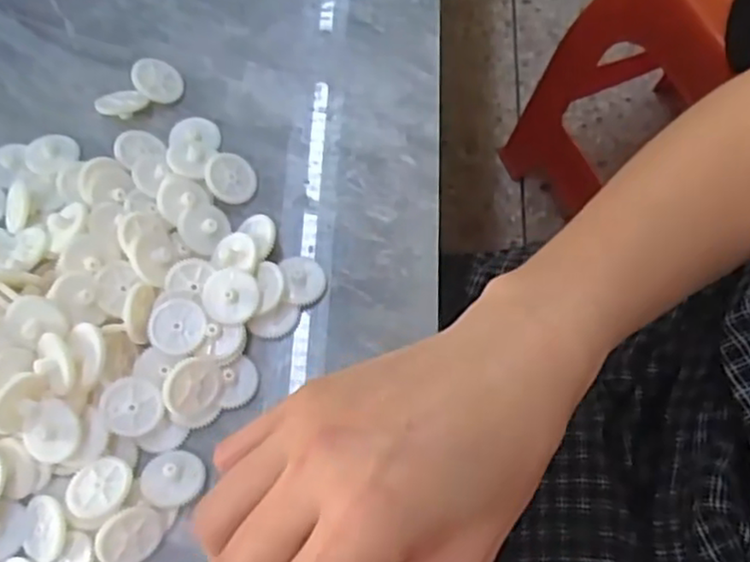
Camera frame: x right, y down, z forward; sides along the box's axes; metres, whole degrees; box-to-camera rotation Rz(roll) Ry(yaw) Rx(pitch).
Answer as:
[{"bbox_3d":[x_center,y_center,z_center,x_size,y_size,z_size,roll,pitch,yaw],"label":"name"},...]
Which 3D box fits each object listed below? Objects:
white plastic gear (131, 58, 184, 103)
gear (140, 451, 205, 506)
[{"bbox_3d":[-0.097,-0.090,0.300,0.022,0.005,0.022,-16,80,-35],"label":"white plastic gear"},{"bbox_3d":[-0.072,0.070,0.239,0.022,0.008,0.020,-8,53,-15],"label":"gear"}]

